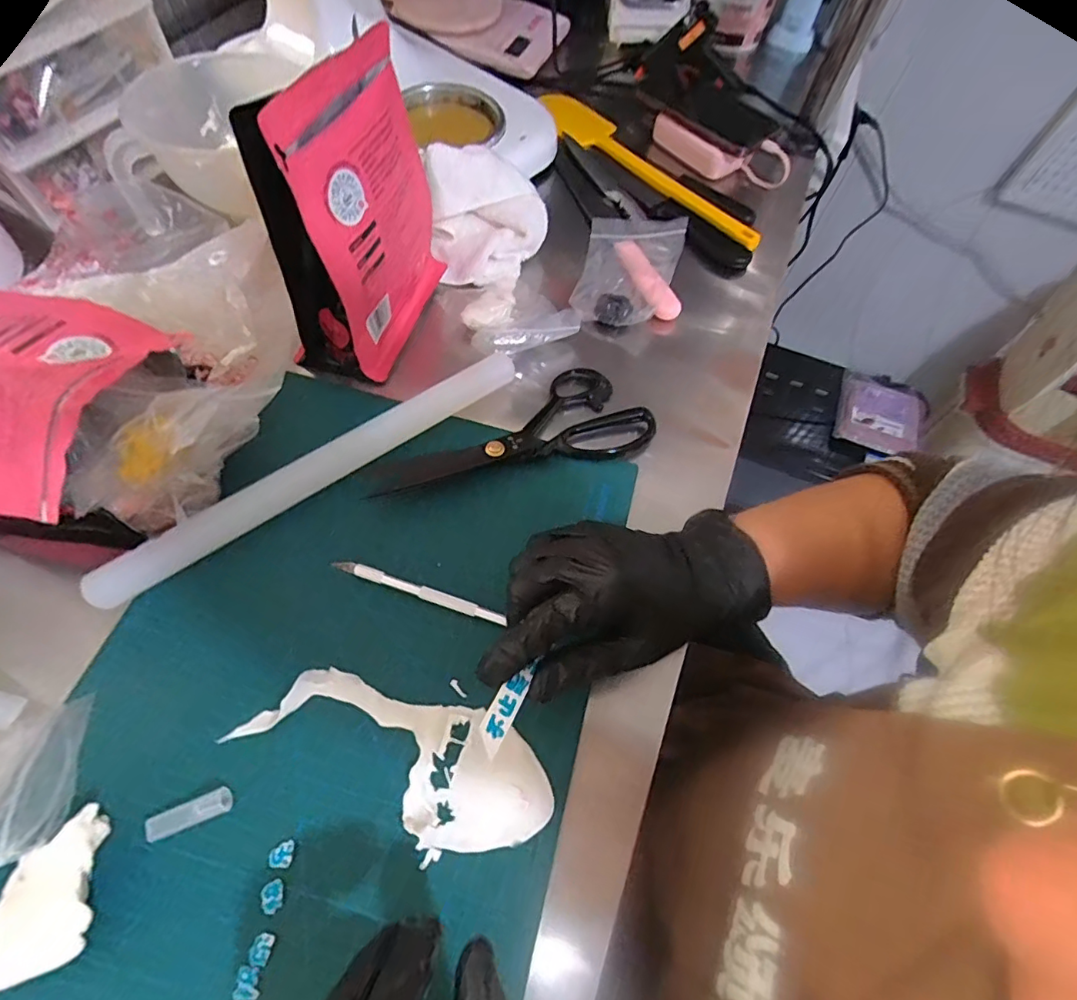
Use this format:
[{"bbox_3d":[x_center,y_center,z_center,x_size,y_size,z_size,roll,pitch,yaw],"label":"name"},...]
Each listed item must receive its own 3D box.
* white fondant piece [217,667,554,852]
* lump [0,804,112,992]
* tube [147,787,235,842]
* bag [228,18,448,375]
[{"bbox_3d":[-0.079,0.147,0.313,0.177,0.009,0.065,19,61,7],"label":"white fondant piece"},{"bbox_3d":[-0.239,0.194,0.265,0.041,0.020,0.065,-12,62,-10],"label":"lump"},{"bbox_3d":[-0.188,0.169,0.288,0.041,0.009,0.013,-19,63,-14],"label":"tube"},{"bbox_3d":[-0.136,-0.209,0.400,0.072,0.180,0.160,10,60,3],"label":"bag"}]

